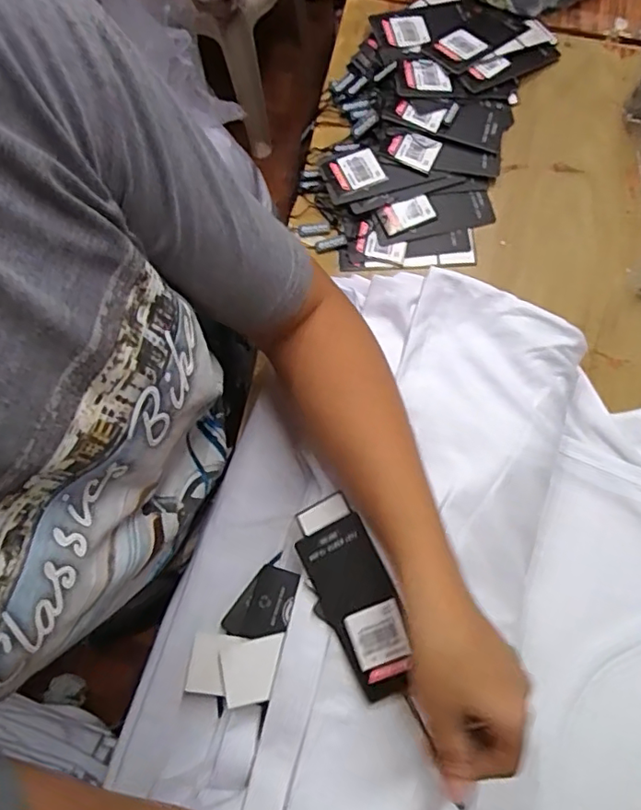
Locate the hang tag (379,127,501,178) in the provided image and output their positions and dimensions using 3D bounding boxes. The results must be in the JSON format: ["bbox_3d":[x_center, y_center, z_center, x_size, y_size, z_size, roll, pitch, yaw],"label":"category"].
[{"bbox_3d":[0.106,-0.222,0.505,0.107,0.006,0.034,14,83,-1],"label":"hang tag"}]

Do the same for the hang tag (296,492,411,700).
[{"bbox_3d":[0.020,0.124,0.366,0.049,0.009,0.123,-37,68,10],"label":"hang tag"}]

